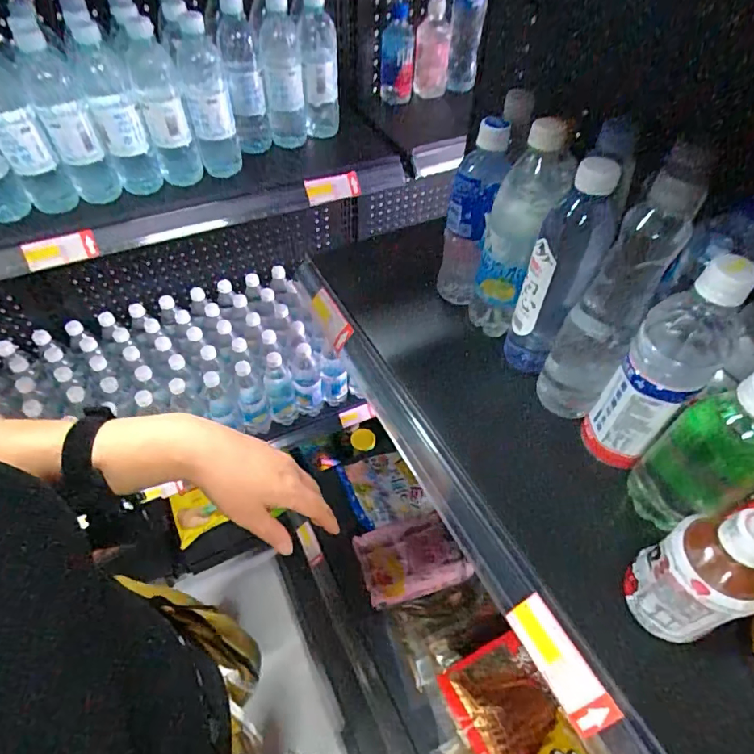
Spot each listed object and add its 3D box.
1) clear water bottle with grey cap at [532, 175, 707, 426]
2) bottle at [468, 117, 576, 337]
[{"bbox_3d":[0.202,-0.056,0.422,0.053,0.243,0.057,24,55,17],"label":"clear water bottle with grey cap"},{"bbox_3d":[0.141,-0.134,0.499,0.064,0.234,0.052,20,54,14],"label":"bottle"}]

